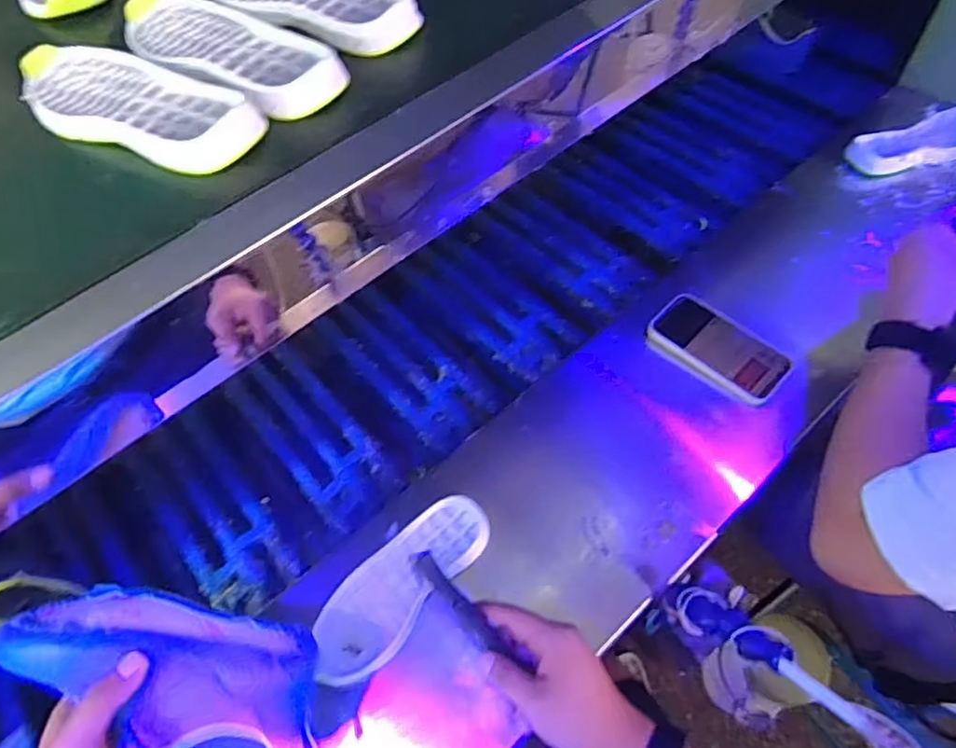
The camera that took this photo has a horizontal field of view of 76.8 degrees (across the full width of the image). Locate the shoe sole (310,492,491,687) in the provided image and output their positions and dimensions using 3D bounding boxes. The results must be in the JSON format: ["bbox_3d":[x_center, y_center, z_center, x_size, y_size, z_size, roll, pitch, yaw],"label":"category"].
[{"bbox_3d":[-0.075,0.195,0.568,0.078,0.027,0.202,39,72,19],"label":"shoe sole"}]

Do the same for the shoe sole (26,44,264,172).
[{"bbox_3d":[-0.266,-0.208,0.451,0.233,0.030,0.088,28,68,15],"label":"shoe sole"}]

